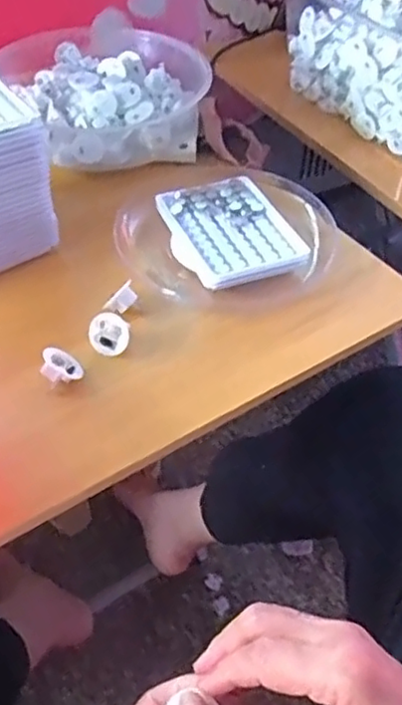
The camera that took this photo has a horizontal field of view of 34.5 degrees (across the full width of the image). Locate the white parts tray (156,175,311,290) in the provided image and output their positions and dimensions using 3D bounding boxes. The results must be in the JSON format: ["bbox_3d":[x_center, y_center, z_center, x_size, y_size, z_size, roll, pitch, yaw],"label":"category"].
[{"bbox_3d":[0.025,-0.111,0.586,0.103,0.016,0.126,-19,51,-18],"label":"white parts tray"}]

